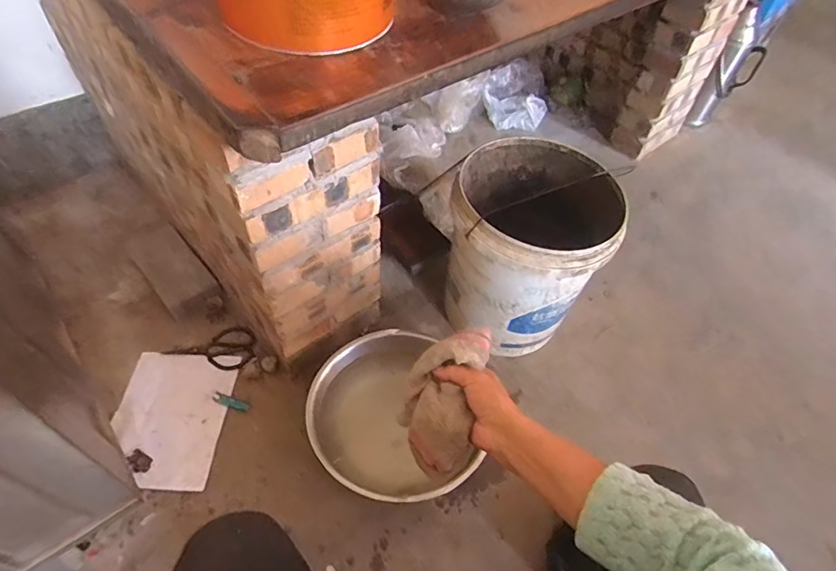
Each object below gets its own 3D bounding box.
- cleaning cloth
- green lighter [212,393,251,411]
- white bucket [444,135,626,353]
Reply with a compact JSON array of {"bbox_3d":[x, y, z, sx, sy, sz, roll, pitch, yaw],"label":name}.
[{"bbox_3d":[0.030,0.113,0.544,0.079,0.049,0.169,15,67,7],"label":"cleaning cloth"},{"bbox_3d":[-0.351,0.221,0.942,0.073,0.005,0.020,18,53,9],"label":"green lighter"},{"bbox_3d":[0.205,-0.068,0.984,0.288,0.318,0.292,2,52,-3],"label":"white bucket"}]

